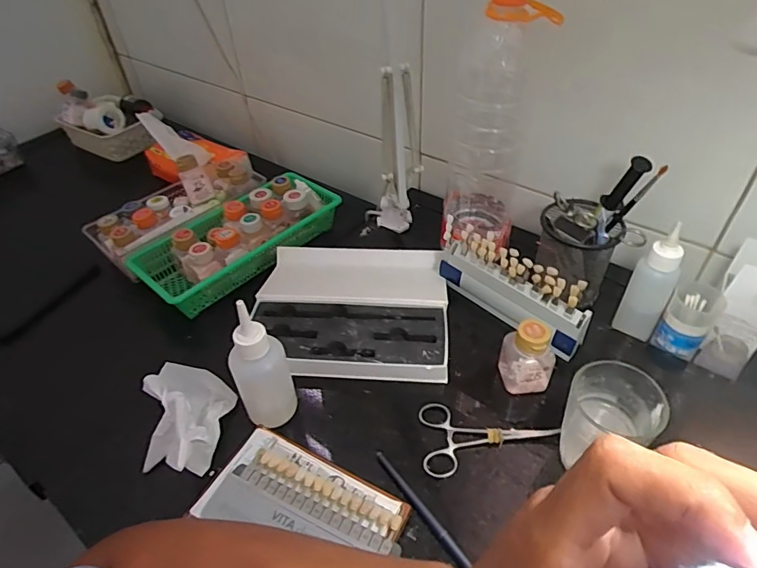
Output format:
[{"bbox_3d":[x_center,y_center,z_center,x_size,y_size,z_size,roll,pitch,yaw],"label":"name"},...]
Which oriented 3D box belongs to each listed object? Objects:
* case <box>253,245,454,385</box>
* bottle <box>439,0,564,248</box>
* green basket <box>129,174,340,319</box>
[{"bbox_3d":[-0.030,0.027,0.545,0.210,0.029,0.198,2,44,4],"label":"case"},{"bbox_3d":[0.130,-0.176,0.565,0.093,0.289,0.097,4,44,7],"label":"bottle"},{"bbox_3d":[-0.209,-0.073,0.732,0.129,0.072,0.296,31,53,30],"label":"green basket"}]

